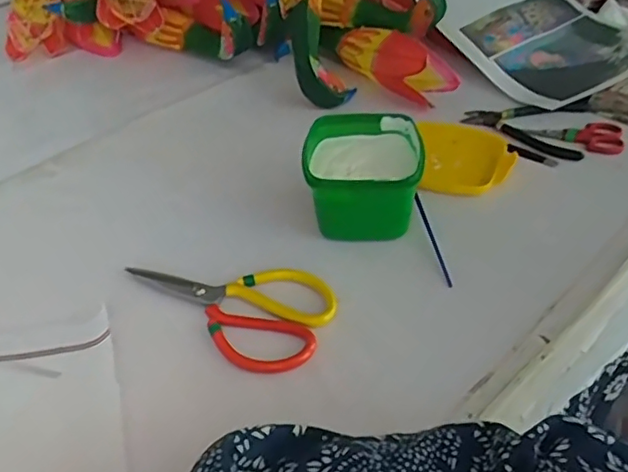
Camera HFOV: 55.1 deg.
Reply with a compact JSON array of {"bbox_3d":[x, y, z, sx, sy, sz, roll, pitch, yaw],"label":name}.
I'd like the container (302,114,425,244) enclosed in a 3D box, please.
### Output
[{"bbox_3d":[0.045,-0.060,0.584,0.108,0.069,0.117,-4,44,4],"label":"container"}]

